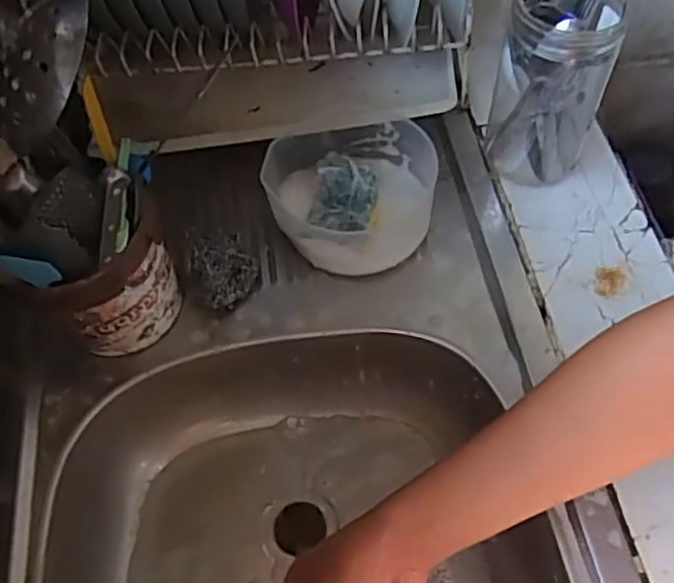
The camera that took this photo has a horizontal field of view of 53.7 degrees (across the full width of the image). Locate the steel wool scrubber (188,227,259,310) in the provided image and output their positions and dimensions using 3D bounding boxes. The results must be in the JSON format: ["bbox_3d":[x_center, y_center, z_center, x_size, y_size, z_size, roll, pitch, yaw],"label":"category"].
[{"bbox_3d":[-0.103,-0.025,0.588,0.058,0.040,0.071,-30,63,-15],"label":"steel wool scrubber"}]

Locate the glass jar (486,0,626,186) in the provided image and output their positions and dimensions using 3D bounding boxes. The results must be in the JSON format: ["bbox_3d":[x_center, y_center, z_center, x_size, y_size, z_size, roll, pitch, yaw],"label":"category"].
[{"bbox_3d":[0.182,-0.182,0.571,0.081,0.173,0.089,-1,59,2],"label":"glass jar"}]

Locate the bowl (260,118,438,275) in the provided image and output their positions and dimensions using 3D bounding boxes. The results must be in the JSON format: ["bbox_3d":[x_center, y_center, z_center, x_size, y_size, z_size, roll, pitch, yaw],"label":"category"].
[{"bbox_3d":[0.011,-0.097,0.598,0.146,0.055,0.144,-1,59,2],"label":"bowl"}]

